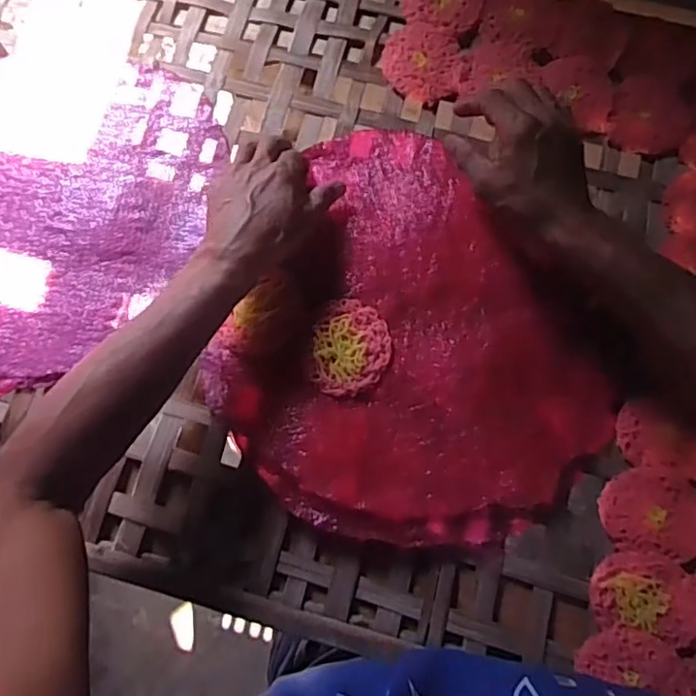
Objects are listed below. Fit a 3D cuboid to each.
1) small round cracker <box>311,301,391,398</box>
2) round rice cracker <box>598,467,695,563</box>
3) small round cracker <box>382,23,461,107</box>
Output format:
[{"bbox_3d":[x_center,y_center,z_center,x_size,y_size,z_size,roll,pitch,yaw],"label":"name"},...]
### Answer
[{"bbox_3d":[0.003,-0.001,0.511,0.063,0.010,0.079,0,76,2],"label":"small round cracker"},{"bbox_3d":[0.250,0.133,0.487,0.081,0.004,0.065,13,77,5],"label":"round rice cracker"},{"bbox_3d":[0.073,-0.281,0.588,0.075,0.014,0.080,0,76,1],"label":"small round cracker"}]

